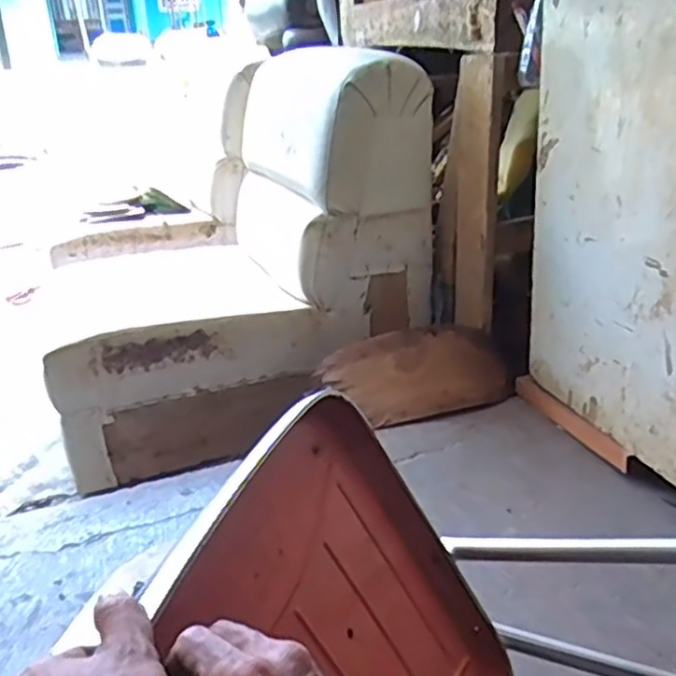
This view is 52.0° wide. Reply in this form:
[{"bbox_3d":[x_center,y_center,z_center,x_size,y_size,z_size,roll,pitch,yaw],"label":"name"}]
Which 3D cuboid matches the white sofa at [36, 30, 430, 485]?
[{"bbox_3d":[-0.290,-0.265,1.560,0.711,0.648,0.872,-11,28,-19],"label":"white sofa"}]

